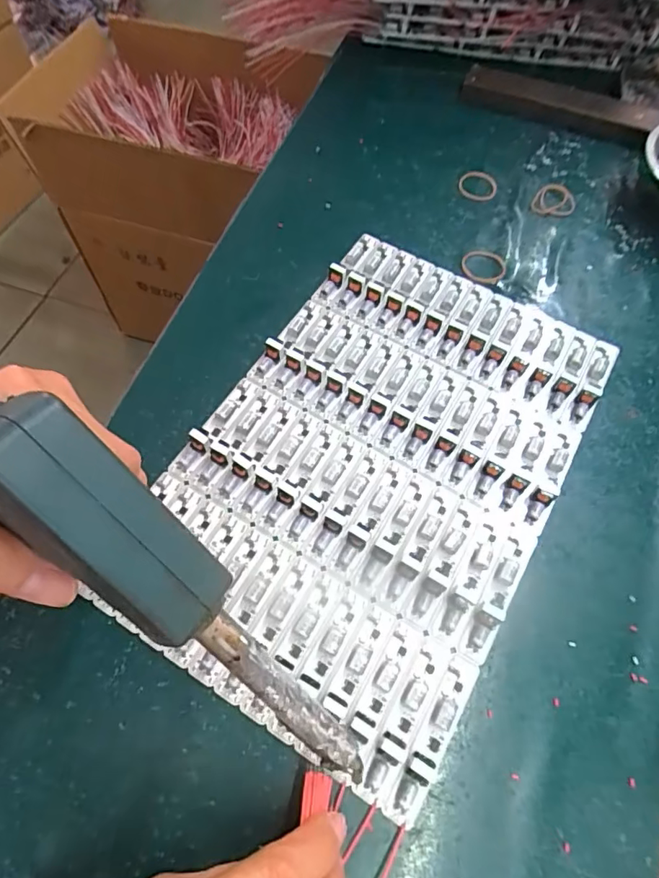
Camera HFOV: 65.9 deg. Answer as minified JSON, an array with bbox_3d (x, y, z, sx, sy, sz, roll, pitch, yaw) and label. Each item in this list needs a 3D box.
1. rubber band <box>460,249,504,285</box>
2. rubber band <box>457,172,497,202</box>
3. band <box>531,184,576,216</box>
[{"bbox_3d":[0.110,-0.123,0.362,0.031,0.004,0.034,10,63,3],"label":"rubber band"},{"bbox_3d":[0.119,-0.200,0.404,0.030,0.004,0.031,1,74,-3],"label":"rubber band"},{"bbox_3d":[0.174,-0.184,0.392,0.030,0.004,0.036,35,67,15],"label":"band"}]

